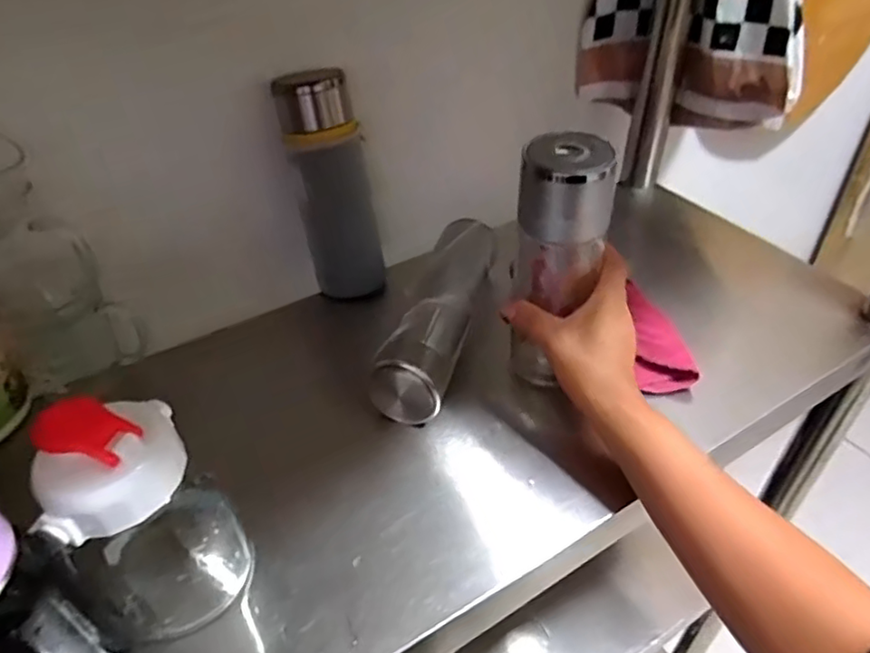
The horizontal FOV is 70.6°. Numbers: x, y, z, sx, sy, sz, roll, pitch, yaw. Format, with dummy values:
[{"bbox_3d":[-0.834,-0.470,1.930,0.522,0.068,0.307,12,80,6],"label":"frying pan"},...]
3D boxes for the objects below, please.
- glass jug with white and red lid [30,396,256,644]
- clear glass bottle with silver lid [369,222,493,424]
[{"bbox_3d":[-0.179,0.117,0.383,0.090,0.180,0.084,-1,40,1],"label":"glass jug with white and red lid"},{"bbox_3d":[0.008,-0.016,0.576,0.062,0.058,0.239,10,42,14],"label":"clear glass bottle with silver lid"}]

